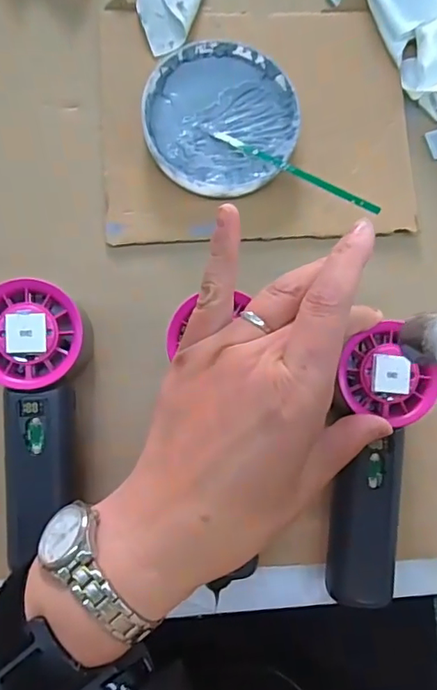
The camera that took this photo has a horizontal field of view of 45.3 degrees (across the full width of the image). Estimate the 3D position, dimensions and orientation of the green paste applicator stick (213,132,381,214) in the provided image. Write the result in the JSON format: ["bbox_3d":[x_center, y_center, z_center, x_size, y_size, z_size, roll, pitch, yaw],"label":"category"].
[{"bbox_3d":[0.046,-0.111,0.331,0.111,0.008,0.007,33,80,19],"label":"green paste applicator stick"}]

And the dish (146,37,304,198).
[{"bbox_3d":[0.002,-0.146,0.345,0.097,0.019,0.101,1,81,-5],"label":"dish"}]

